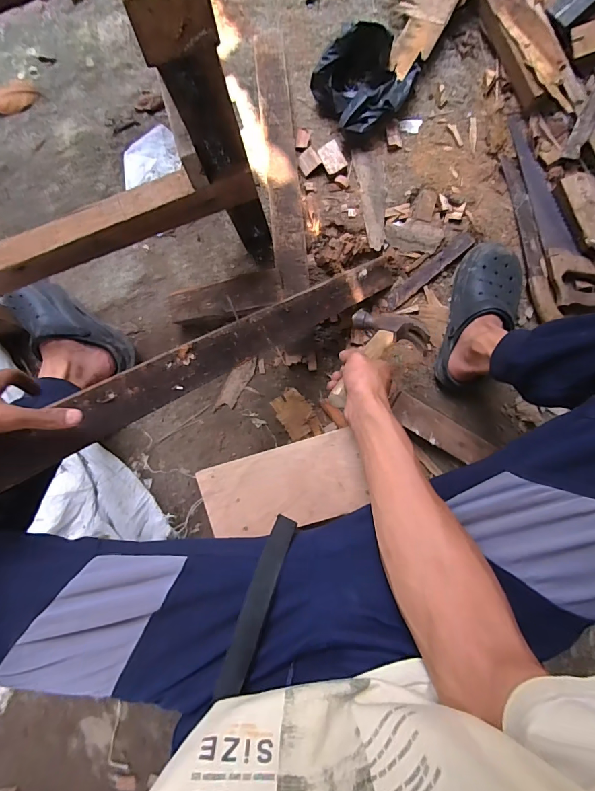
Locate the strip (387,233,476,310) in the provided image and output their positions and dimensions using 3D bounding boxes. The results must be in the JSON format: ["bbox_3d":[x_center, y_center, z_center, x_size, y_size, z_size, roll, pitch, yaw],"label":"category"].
[{"bbox_3d":[0.262,-0.245,0.760,0.201,0.010,0.037,-41,69,6],"label":"strip"}]

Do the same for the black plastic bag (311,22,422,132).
[{"bbox_3d":[0.137,-0.588,0.716,0.185,0.096,0.146,-35,88,3],"label":"black plastic bag"}]

